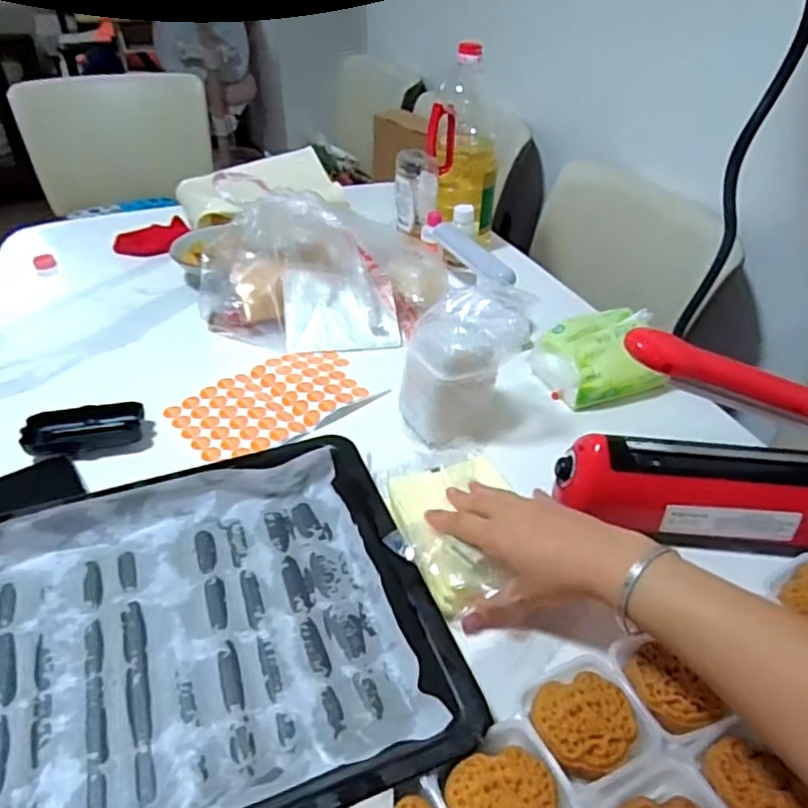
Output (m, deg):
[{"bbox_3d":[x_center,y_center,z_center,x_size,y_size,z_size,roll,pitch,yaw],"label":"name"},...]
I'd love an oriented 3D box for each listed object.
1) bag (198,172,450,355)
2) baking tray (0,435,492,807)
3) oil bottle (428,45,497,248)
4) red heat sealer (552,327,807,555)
[{"bbox_3d":[-0.106,-0.171,0.786,0.300,0.159,0.152,7,39,7],"label":"bag"},{"bbox_3d":[-0.176,0.174,0.444,0.385,0.037,0.294,-14,42,-19],"label":"baking tray"},{"bbox_3d":[0.089,-0.373,0.913,0.102,0.254,0.102,5,39,4],"label":"oil bottle"},{"bbox_3d":[0.293,0.038,0.510,0.307,0.165,0.065,7,39,7],"label":"red heat sealer"}]

